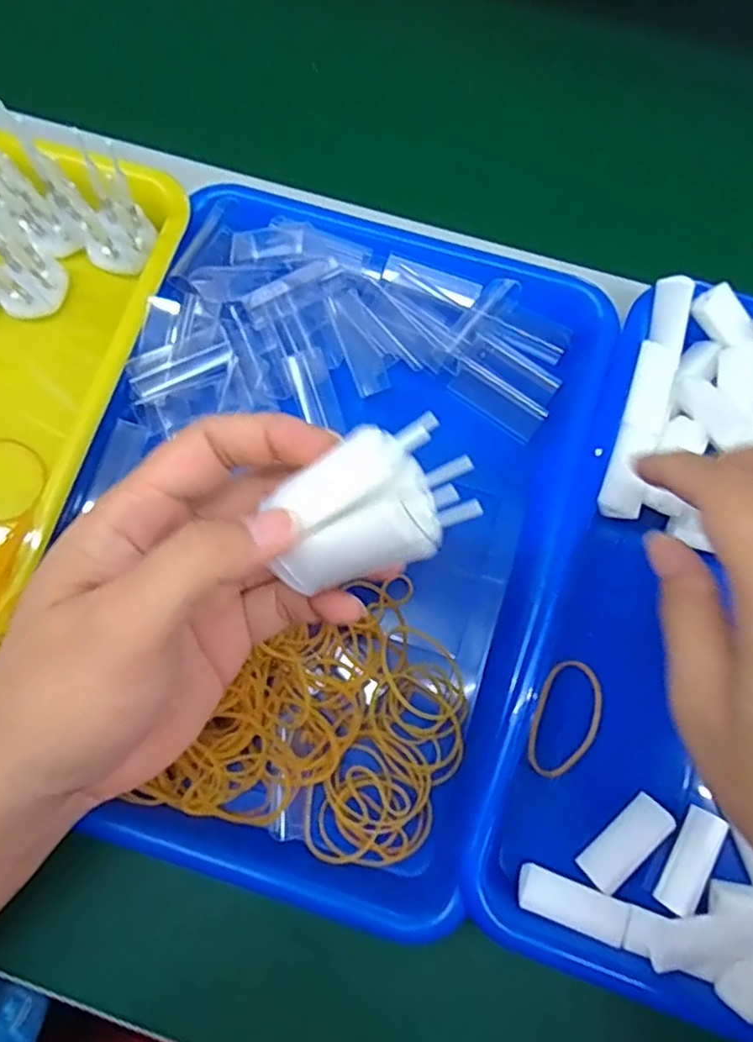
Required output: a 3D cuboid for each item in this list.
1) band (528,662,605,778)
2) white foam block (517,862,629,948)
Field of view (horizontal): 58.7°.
[{"bbox_3d":[0.089,0.094,0.319,0.036,0.004,0.056,25,79,-16],"label":"band"},{"bbox_3d":[0.086,0.169,0.296,0.047,0.010,0.018,20,77,6],"label":"white foam block"}]

